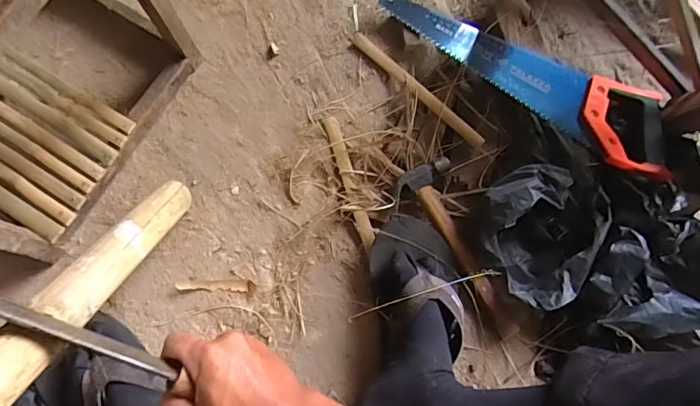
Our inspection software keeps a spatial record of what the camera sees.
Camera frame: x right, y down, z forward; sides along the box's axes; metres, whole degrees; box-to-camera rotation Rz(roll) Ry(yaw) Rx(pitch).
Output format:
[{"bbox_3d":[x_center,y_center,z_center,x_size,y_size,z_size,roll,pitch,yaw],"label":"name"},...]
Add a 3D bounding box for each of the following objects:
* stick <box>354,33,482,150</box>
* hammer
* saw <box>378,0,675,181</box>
[{"bbox_3d":[0.092,-0.155,0.660,0.226,0.019,0.018,42,80,7],"label":"stick"},{"bbox_3d":[0.133,0.062,0.621,0.082,0.022,0.239,-22,80,-6],"label":"hammer"},{"bbox_3d":[0.252,-0.189,0.661,0.436,0.032,0.129,36,80,6],"label":"saw"}]

